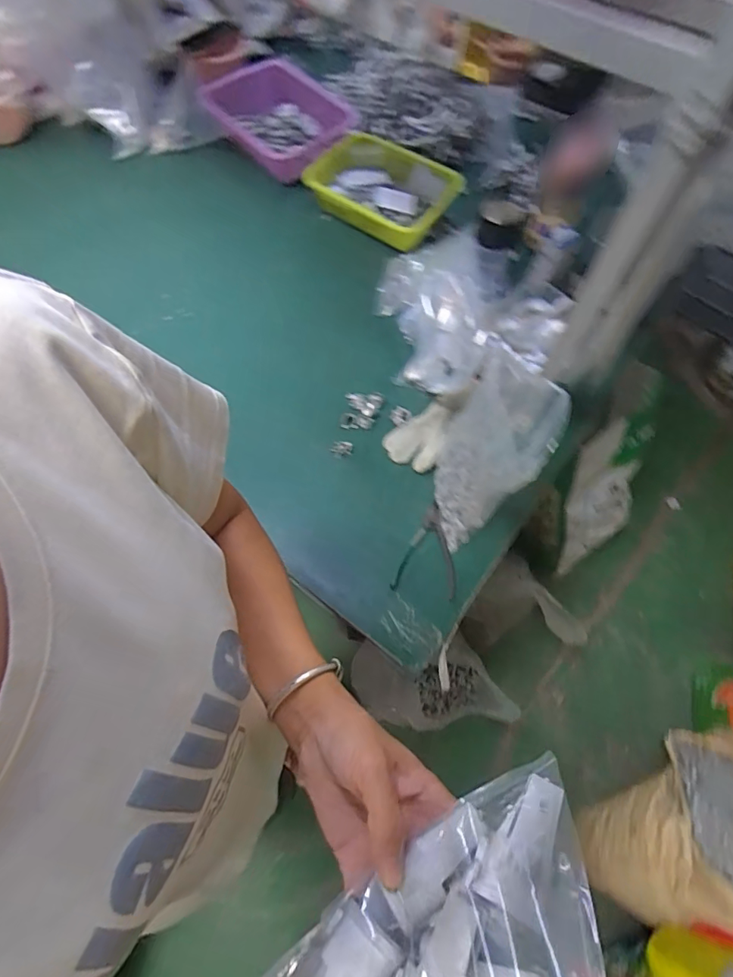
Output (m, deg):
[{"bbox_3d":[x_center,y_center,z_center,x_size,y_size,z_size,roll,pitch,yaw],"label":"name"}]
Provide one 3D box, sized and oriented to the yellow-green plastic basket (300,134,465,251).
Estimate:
[{"bbox_3d":[0.035,-0.600,0.952,0.281,0.077,0.220,31,70,12],"label":"yellow-green plastic basket"}]

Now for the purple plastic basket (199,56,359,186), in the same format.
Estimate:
[{"bbox_3d":[-0.171,-0.796,1.029,0.293,0.083,0.241,37,71,14],"label":"purple plastic basket"}]

